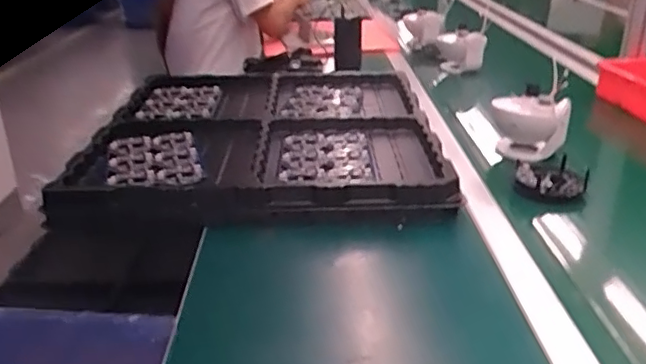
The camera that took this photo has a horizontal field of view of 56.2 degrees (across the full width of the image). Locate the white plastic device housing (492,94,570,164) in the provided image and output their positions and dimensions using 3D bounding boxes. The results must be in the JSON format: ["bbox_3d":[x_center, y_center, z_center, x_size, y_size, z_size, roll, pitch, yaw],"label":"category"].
[{"bbox_3d":[0.332,-0.088,0.983,0.118,0.102,0.073,8,26,17],"label":"white plastic device housing"}]

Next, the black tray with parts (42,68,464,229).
[{"bbox_3d":[-0.087,-0.089,1.001,0.522,0.072,0.587,0,25,1],"label":"black tray with parts"}]

